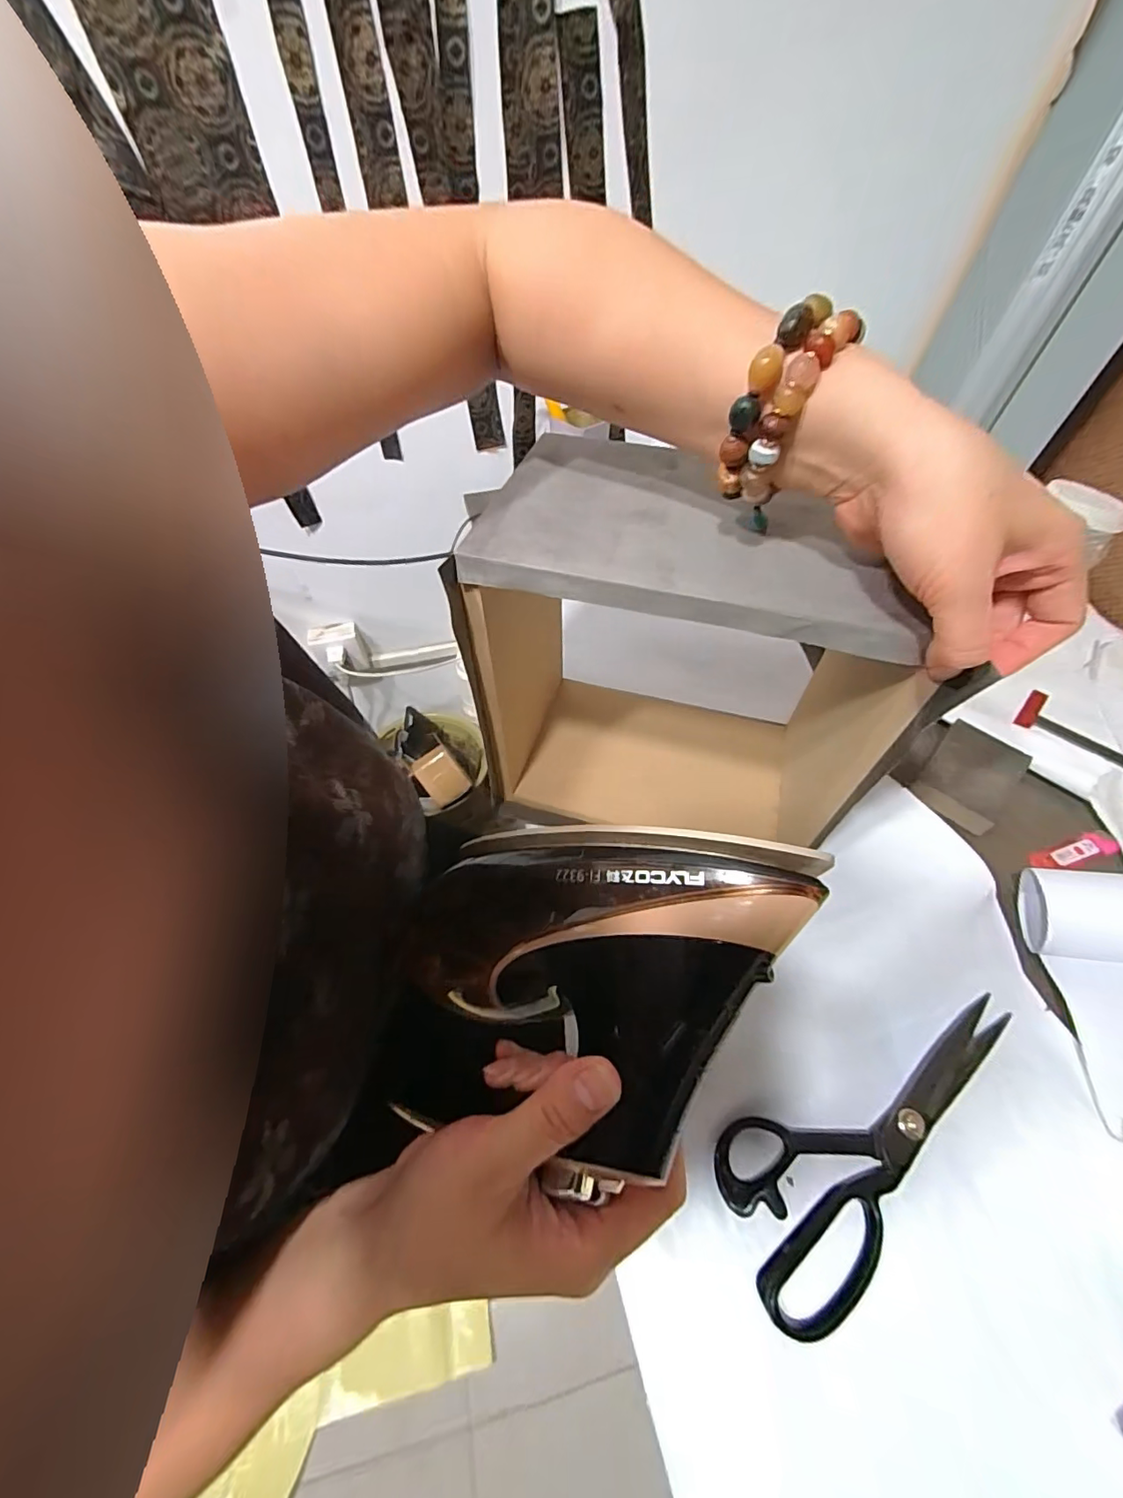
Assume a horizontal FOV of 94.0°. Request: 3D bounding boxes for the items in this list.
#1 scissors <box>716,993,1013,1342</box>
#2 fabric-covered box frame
[{"bbox_3d":[0.212,0.252,0.331,0.231,0.015,0.094,-19,53,-13],"label":"scissors"},{"bbox_3d":[0.083,-0.062,0.408,0.268,0.258,0.171,13,52,12],"label":"fabric-covered box frame"}]

